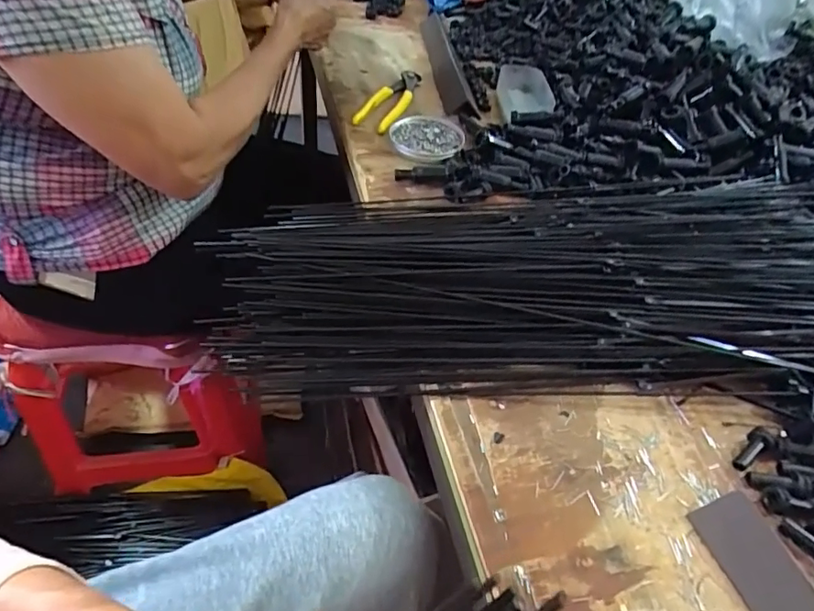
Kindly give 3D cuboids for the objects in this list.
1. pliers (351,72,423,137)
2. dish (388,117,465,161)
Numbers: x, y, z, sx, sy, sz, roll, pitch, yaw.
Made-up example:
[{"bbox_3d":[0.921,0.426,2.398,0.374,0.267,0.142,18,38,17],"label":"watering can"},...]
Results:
[{"bbox_3d":[-0.025,-0.278,0.722,0.050,0.020,0.162,20,46,7],"label":"pliers"},{"bbox_3d":[0.026,-0.212,0.667,0.097,0.011,0.091,1,49,-1],"label":"dish"}]

